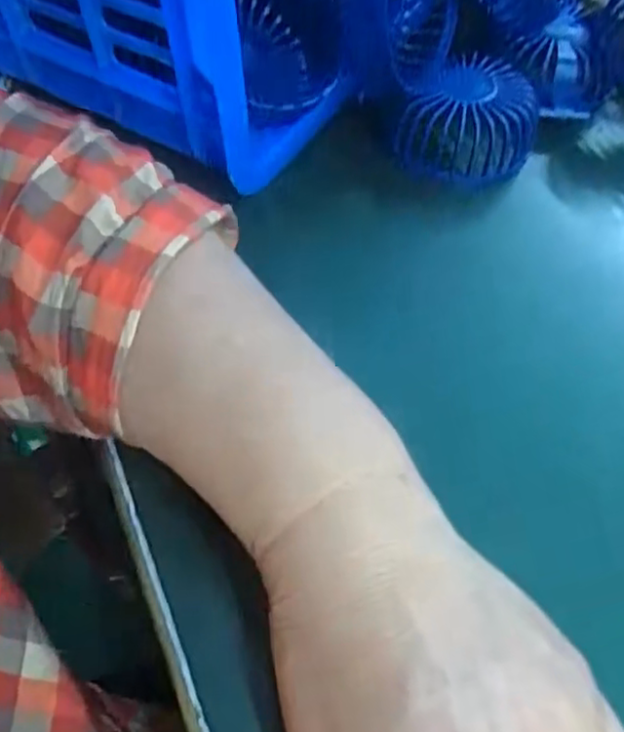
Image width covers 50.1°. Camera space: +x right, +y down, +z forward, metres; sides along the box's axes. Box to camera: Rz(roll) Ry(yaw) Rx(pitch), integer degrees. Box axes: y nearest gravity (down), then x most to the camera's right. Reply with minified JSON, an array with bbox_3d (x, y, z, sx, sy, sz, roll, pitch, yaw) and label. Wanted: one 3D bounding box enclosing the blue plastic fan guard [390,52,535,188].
[{"bbox_3d":[0.088,-0.143,0.390,0.080,0.042,0.082,13,54,5],"label":"blue plastic fan guard"}]

